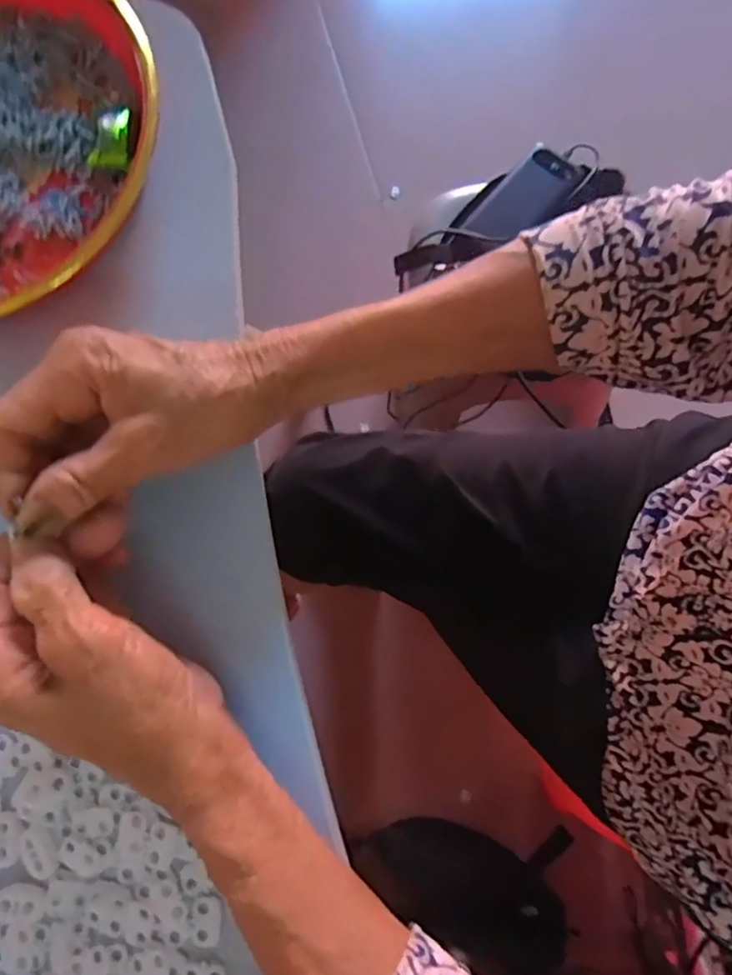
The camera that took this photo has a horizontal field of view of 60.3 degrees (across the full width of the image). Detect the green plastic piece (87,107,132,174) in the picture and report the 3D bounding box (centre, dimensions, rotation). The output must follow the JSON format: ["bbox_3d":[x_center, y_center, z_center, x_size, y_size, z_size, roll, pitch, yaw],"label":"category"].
[{"bbox_3d":[-0.133,-0.183,0.329,0.019,0.008,0.033,6,77,0],"label":"green plastic piece"}]

